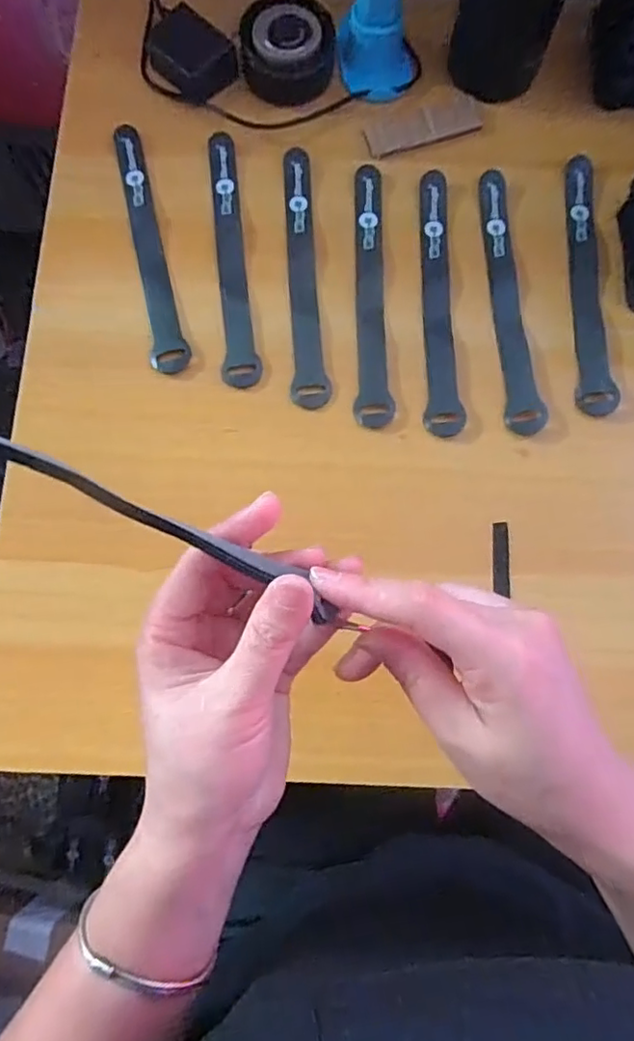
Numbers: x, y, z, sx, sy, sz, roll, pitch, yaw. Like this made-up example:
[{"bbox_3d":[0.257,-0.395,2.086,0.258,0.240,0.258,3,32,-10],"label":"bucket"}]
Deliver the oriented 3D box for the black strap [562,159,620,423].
[{"bbox_3d":[0.190,-0.169,0.416,0.024,0.006,0.208,1,72,10],"label":"black strap"}]

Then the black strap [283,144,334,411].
[{"bbox_3d":[-0.009,-0.176,0.418,0.024,0.004,0.209,-2,74,-1],"label":"black strap"}]

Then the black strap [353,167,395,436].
[{"bbox_3d":[0.037,-0.162,0.414,0.025,0.004,0.209,-1,74,-1],"label":"black strap"}]

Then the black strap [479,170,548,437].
[{"bbox_3d":[0.134,-0.156,0.410,0.024,0.007,0.206,-1,74,-1],"label":"black strap"}]

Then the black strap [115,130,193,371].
[{"bbox_3d":[-0.120,-0.200,0.423,0.025,0.005,0.210,-12,74,-4],"label":"black strap"}]

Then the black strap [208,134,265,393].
[{"bbox_3d":[-0.060,-0.191,0.420,0.025,0.004,0.207,-5,74,-2],"label":"black strap"}]

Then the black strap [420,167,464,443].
[{"bbox_3d":[0.086,-0.156,0.410,0.024,0.005,0.207,3,73,0],"label":"black strap"}]

